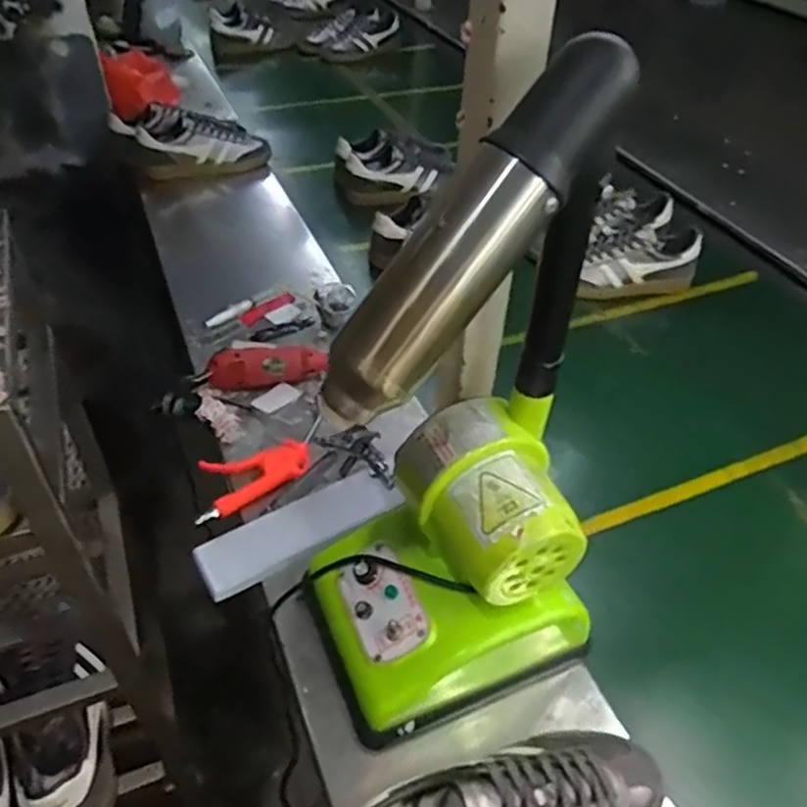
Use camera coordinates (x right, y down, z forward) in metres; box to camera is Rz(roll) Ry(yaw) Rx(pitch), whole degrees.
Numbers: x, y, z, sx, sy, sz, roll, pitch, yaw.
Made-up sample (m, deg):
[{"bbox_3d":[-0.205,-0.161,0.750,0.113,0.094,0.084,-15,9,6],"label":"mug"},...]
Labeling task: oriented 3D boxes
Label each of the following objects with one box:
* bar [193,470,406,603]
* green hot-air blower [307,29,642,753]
[{"bbox_3d":[-0.114,0.137,0.755,0.223,0.020,0.065,-20,43,-27],"label":"bar"},{"bbox_3d":[0.047,0.028,0.536,0.226,0.511,0.185,-11,39,-17],"label":"green hot-air blower"}]

